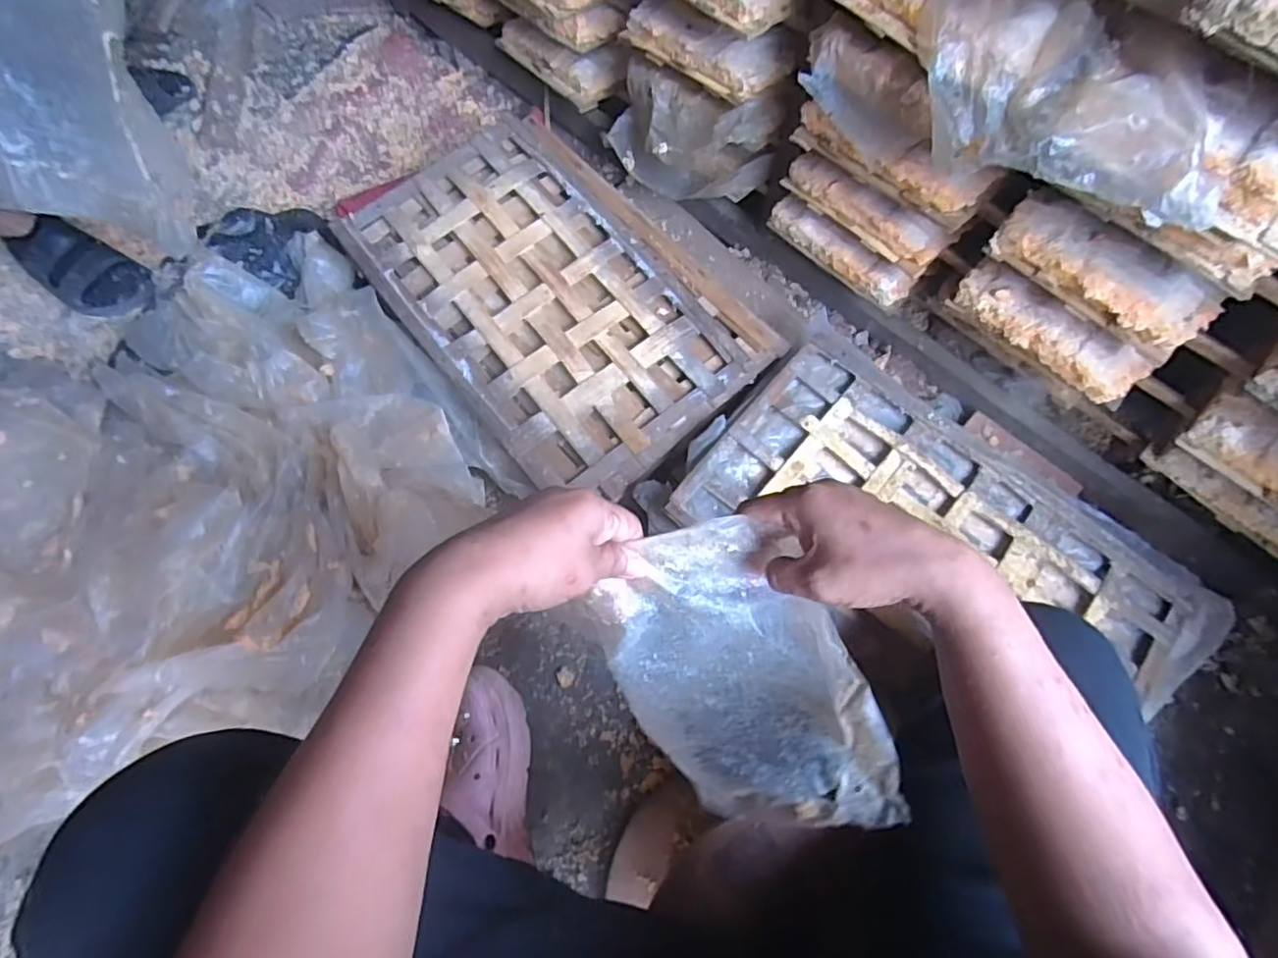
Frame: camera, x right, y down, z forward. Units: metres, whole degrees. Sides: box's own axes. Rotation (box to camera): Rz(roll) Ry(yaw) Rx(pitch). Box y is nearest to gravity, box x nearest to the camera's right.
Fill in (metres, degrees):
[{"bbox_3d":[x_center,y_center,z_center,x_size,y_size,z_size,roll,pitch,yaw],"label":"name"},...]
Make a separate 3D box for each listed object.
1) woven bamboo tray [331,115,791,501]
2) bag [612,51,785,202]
[{"bbox_3d":[-0.130,-0.271,0.868,0.373,0.050,0.584,-39,73,-15],"label":"woven bamboo tray"},{"bbox_3d":[0.064,-0.496,0.889,0.258,0.181,0.089,28,69,8],"label":"bag"}]

